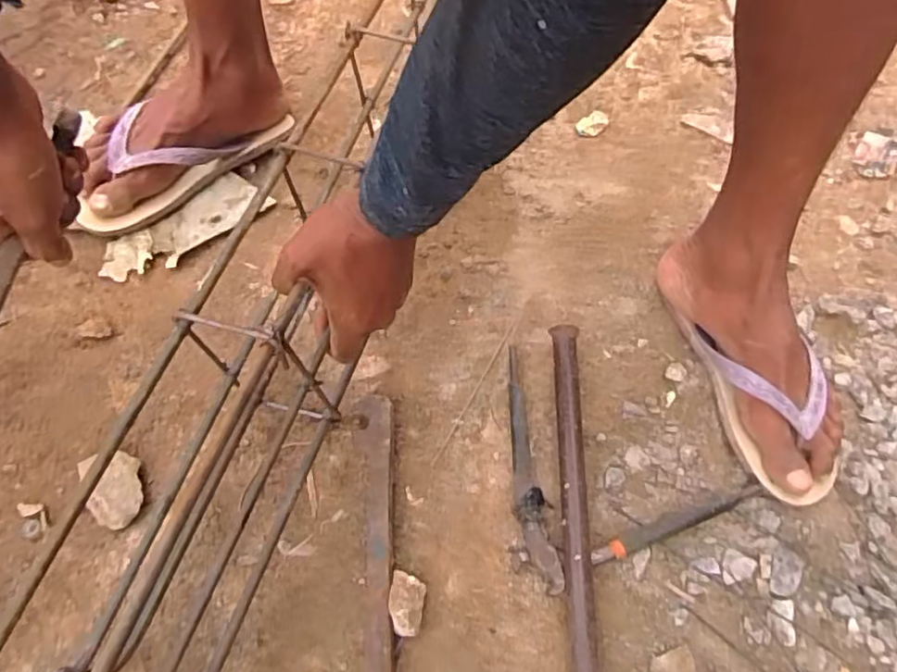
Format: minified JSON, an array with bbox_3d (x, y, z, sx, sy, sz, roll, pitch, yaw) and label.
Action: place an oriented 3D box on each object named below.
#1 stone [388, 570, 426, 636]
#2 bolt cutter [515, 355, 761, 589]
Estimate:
[{"bbox_3d":[-0.034,0.212,0.500,0.027,0.017,0.045,6,65,1],"label":"stone"},{"bbox_3d":[0.133,0.087,0.562,0.199,0.018,0.205,-20,67,-11],"label":"bolt cutter"}]

